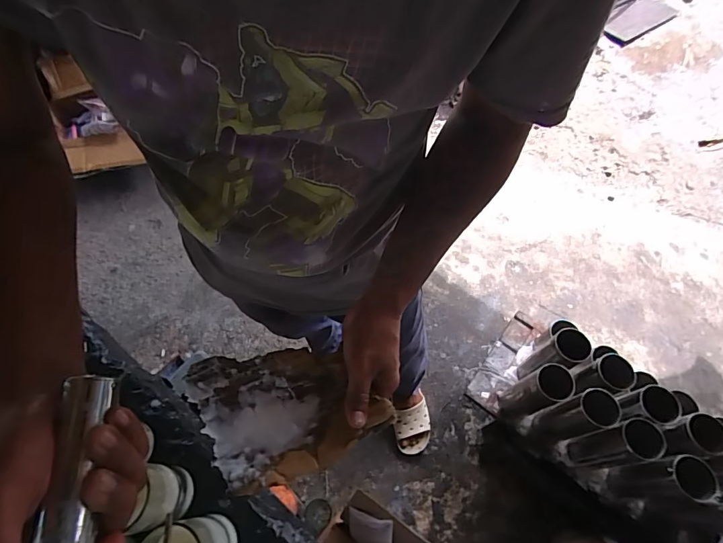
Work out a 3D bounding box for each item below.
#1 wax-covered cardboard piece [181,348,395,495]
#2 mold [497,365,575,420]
[{"bbox_3d":[-0.076,0.126,0.398,0.160,0.020,0.139,-28,67,-13],"label":"wax-covered cardboard piece"},{"bbox_3d":[0.382,0.277,0.914,0.088,0.236,0.075,-15,64,-7],"label":"mold"}]

